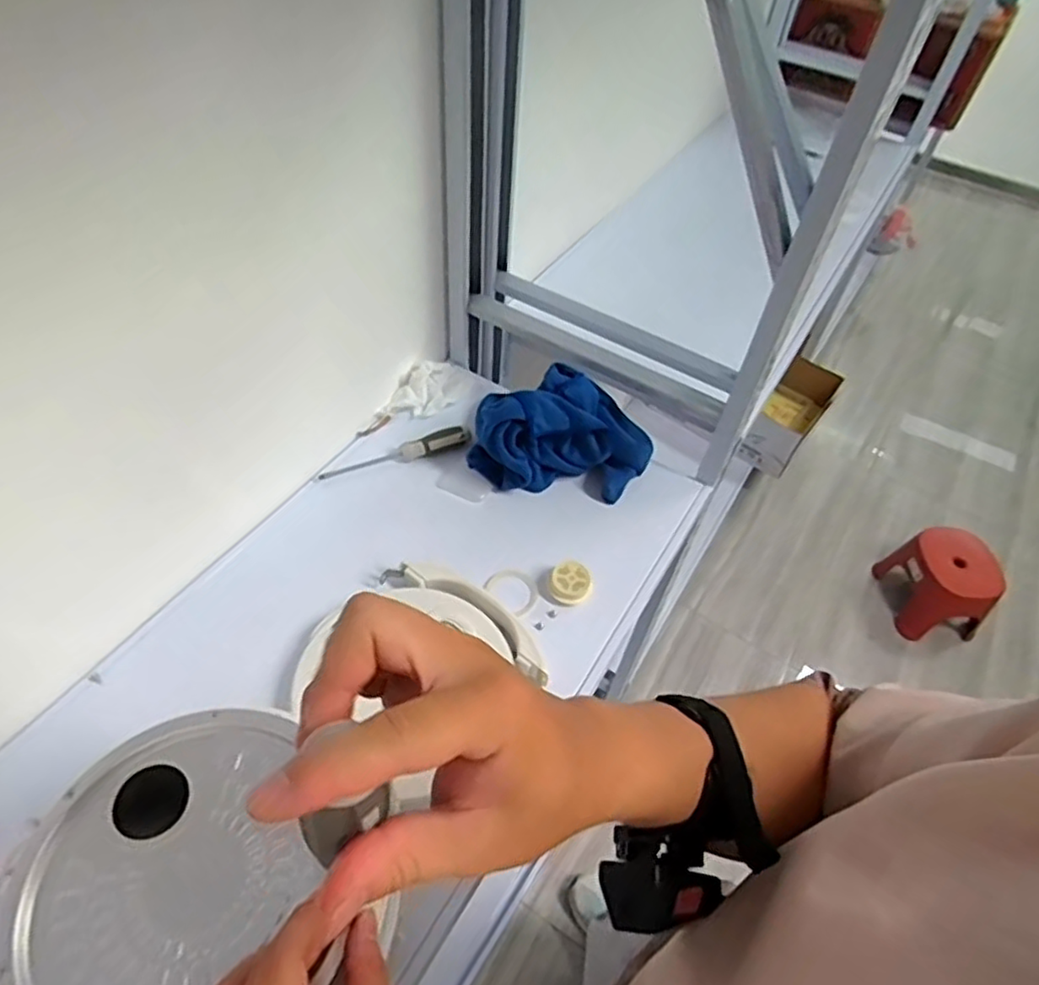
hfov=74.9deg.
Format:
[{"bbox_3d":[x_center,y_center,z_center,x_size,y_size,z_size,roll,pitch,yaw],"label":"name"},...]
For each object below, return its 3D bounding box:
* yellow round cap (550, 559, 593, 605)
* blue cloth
[{"bbox_3d":[0.055,0.095,0.719,0.043,0.025,0.040,3,50,-3],"label":"yellow round cap"},{"bbox_3d":[0.052,-0.065,0.798,0.166,0.108,0.160,35,56,22],"label":"blue cloth"}]

